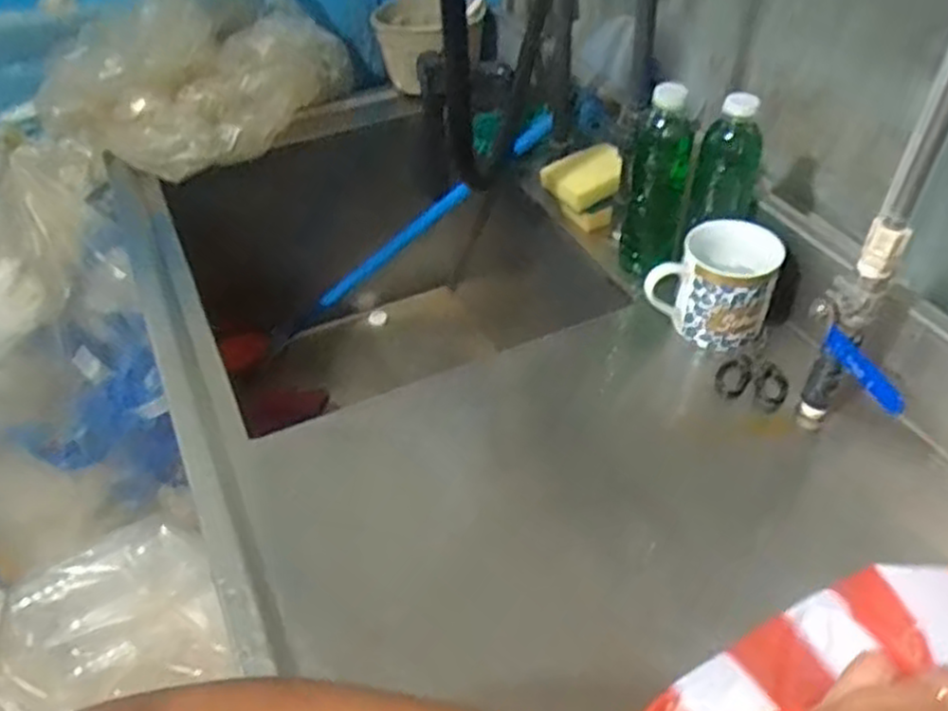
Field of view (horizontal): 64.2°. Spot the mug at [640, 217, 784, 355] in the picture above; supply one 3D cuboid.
[{"bbox_3d":[0.233,-0.067,0.731,0.097,0.101,0.092,27,51,25],"label":"mug"}]

